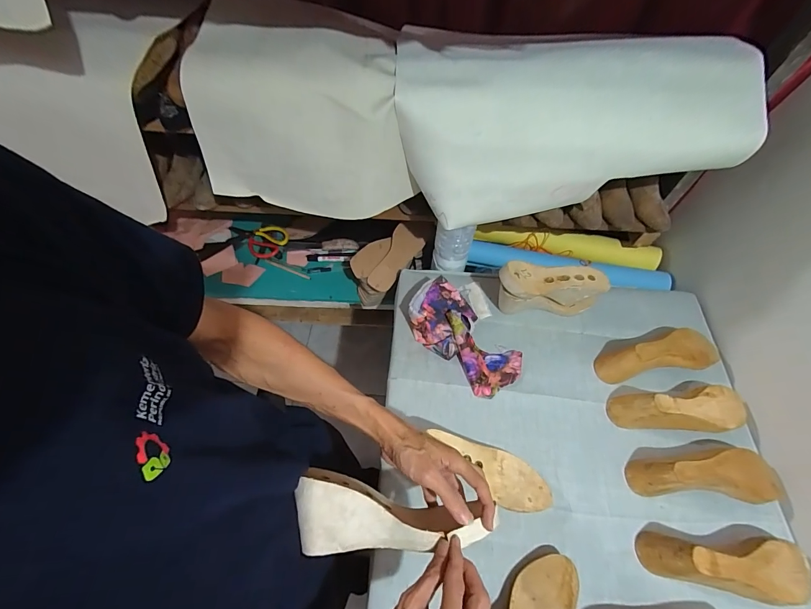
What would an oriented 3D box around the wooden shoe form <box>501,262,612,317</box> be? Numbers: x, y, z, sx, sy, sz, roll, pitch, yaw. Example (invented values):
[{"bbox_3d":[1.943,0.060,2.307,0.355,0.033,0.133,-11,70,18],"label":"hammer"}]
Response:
[{"bbox_3d":[0.294,-0.035,0.742,0.228,0.132,0.076,-4,60,-4],"label":"wooden shoe form"}]

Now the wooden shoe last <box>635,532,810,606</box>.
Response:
[{"bbox_3d":[0.492,0.389,0.537,0.238,0.081,0.080,7,60,2],"label":"wooden shoe last"}]

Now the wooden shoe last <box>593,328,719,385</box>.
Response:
[{"bbox_3d":[0.503,0.095,0.710,0.238,0.075,0.079,-7,60,-6],"label":"wooden shoe last"}]

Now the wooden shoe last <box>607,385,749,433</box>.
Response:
[{"bbox_3d":[0.505,0.191,0.650,0.240,0.080,0.080,-3,60,-3],"label":"wooden shoe last"}]

